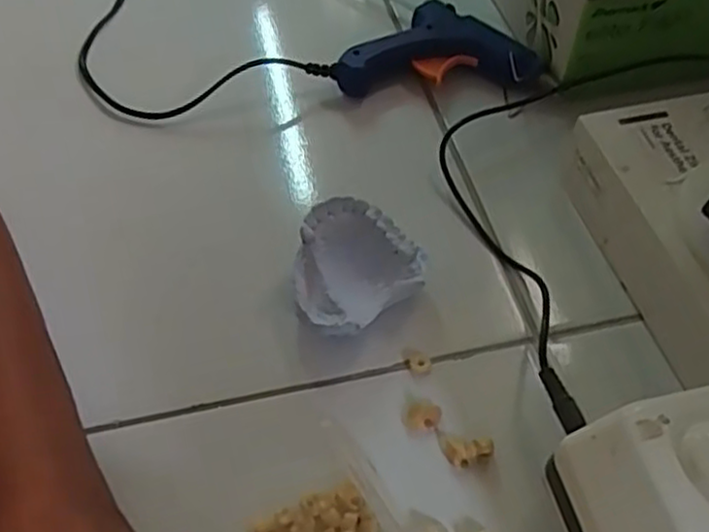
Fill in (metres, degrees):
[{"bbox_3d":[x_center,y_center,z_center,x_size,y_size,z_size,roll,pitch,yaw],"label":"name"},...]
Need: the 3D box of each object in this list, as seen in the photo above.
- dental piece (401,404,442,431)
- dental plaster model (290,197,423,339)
[{"bbox_3d":[0.030,0.069,0.316,0.017,0.007,0.012,5,52,4],"label":"dental piece"},{"bbox_3d":[-0.003,0.003,0.346,0.062,0.040,0.054,-35,60,-24],"label":"dental plaster model"}]

